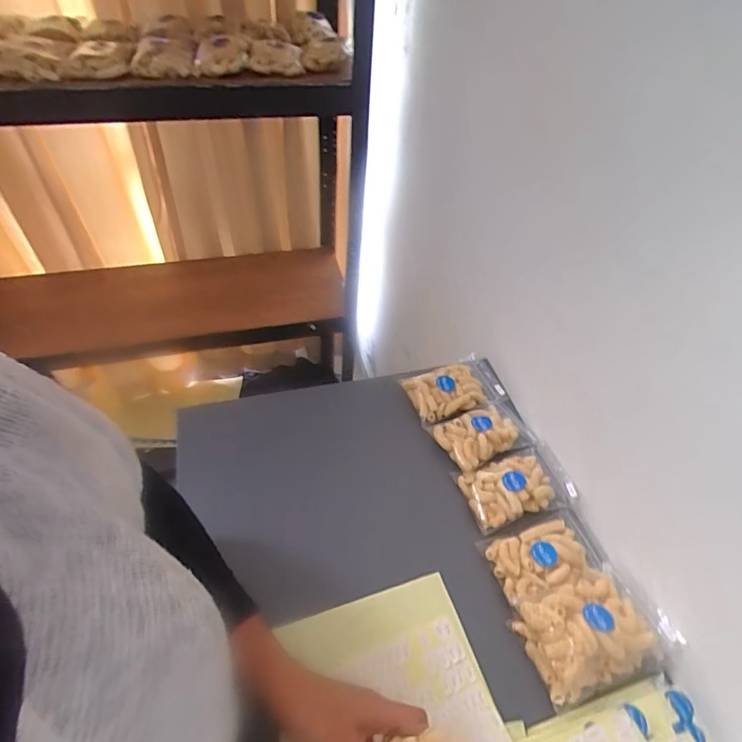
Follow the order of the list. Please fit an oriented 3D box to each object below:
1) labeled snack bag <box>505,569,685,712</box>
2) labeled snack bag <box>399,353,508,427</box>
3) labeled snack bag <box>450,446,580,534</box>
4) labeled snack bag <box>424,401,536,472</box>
[{"bbox_3d":[0.233,0.272,0.483,0.138,0.051,0.106,-15,51,-15],"label":"labeled snack bag"},{"bbox_3d":[0.126,0.027,0.699,0.141,0.029,0.087,-17,53,-18],"label":"labeled snack bag"},{"bbox_3d":[0.187,0.148,0.598,0.135,0.034,0.085,-12,50,-13],"label":"labeled snack bag"},{"bbox_3d":[0.158,0.088,0.650,0.132,0.033,0.083,-18,52,-18],"label":"labeled snack bag"}]

